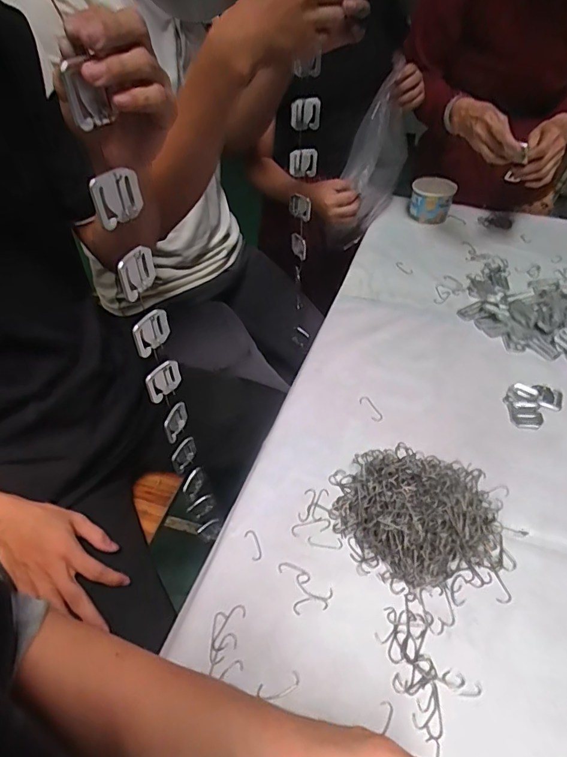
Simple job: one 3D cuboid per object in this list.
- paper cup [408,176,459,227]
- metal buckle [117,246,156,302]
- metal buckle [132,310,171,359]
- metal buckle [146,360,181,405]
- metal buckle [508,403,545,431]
[{"bbox_3d":[0.319,-0.380,0.997,0.090,0.081,0.075,11,45,11],"label":"paper cup"},{"bbox_3d":[-0.124,-0.091,0.391,0.008,0.047,0.040,22,56,11],"label":"metal buckle"},{"bbox_3d":[-0.125,-0.042,0.434,0.009,0.044,0.040,22,49,20],"label":"metal buckle"},{"bbox_3d":[-0.125,0.003,0.480,0.039,0.044,0.004,-34,54,-30],"label":"metal buckle"},{"bbox_3d":[0.321,0.050,0.611,0.039,0.007,0.043,6,44,7],"label":"metal buckle"}]

